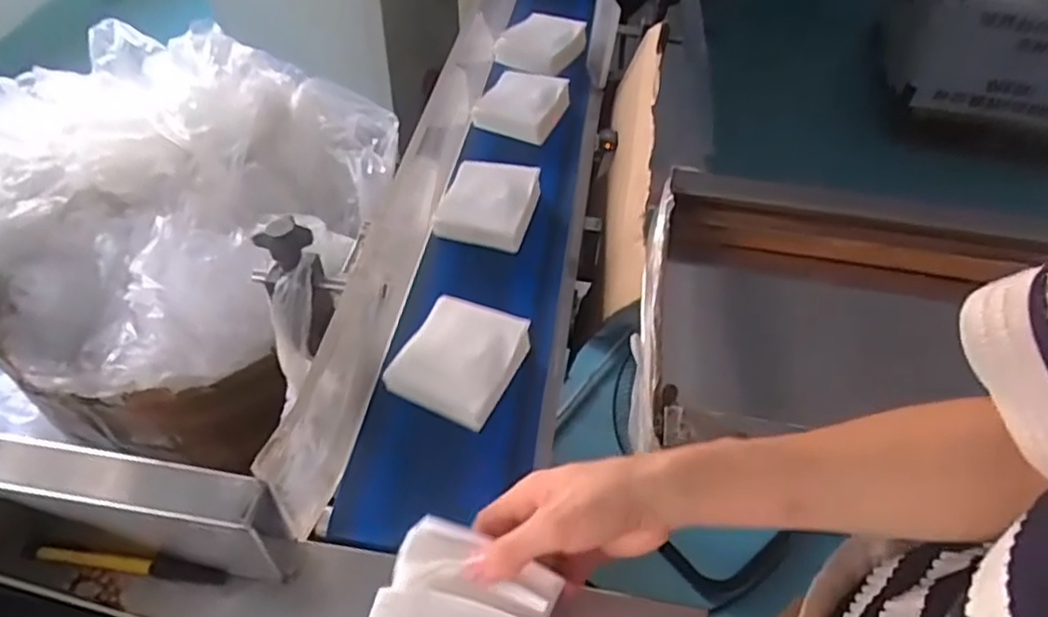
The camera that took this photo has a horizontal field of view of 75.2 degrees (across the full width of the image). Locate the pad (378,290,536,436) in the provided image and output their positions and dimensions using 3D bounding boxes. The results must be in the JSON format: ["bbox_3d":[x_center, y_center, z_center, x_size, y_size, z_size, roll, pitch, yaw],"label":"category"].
[{"bbox_3d":[-0.053,0.041,0.583,0.092,0.021,0.105,27,62,12],"label":"pad"}]

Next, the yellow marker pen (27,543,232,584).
[{"bbox_3d":[-0.279,0.178,0.479,0.135,0.014,0.014,6,50,1],"label":"yellow marker pen"}]

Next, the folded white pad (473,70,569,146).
[{"bbox_3d":[0.001,-0.257,0.851,0.095,0.035,0.107,19,52,12],"label":"folded white pad"}]

